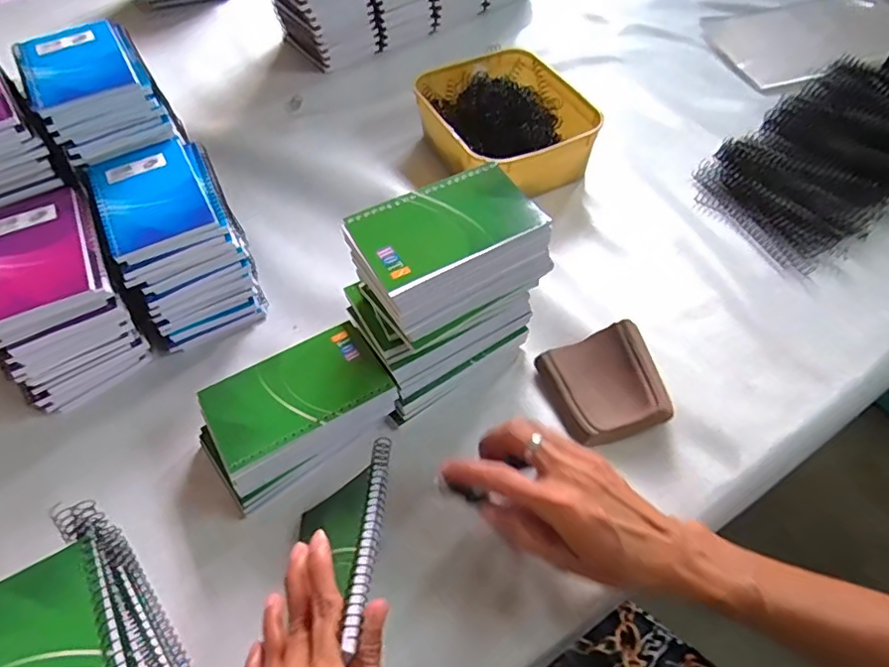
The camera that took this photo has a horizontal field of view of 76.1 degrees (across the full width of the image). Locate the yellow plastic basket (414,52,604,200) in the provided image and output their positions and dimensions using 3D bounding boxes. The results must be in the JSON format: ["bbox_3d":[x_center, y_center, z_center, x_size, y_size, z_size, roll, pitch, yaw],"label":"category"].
[{"bbox_3d":[0.066,-0.235,0.648,0.170,0.079,0.209,-23,54,-14],"label":"yellow plastic basket"}]

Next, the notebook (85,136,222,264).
[{"bbox_3d":[-0.248,-0.117,0.480,0.082,0.011,0.127,-25,55,-16],"label":"notebook"}]

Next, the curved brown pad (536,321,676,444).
[{"bbox_3d":[0.130,0.042,0.456,0.082,0.027,0.089,-14,53,-8],"label":"curved brown pad"}]

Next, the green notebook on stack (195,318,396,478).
[{"bbox_3d":[-0.113,0.042,0.428,0.128,0.006,0.079,-28,56,-17],"label":"green notebook on stack"}]

